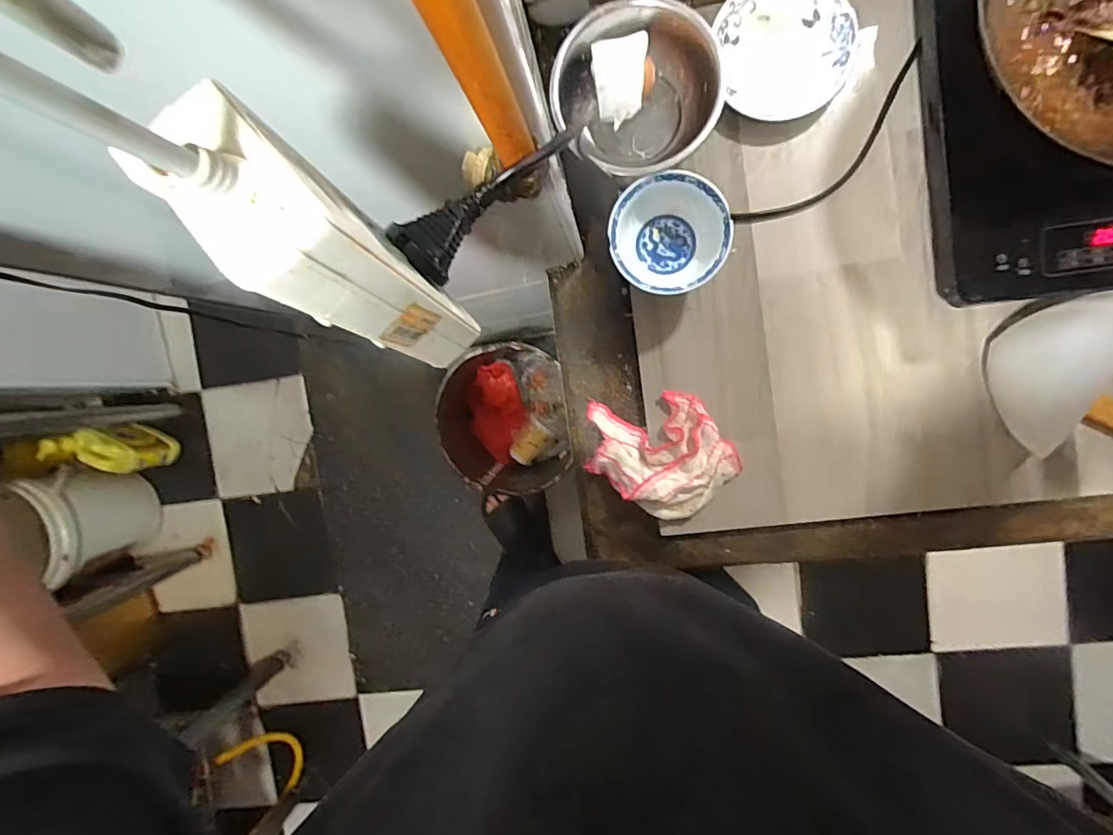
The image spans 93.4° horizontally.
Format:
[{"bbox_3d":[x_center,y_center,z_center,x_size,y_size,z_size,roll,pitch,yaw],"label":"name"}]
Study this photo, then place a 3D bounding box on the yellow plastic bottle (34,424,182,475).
[{"bbox_3d":[-1.087,0.078,1.300,0.073,0.275,0.128,26,98,34],"label":"yellow plastic bottle"}]

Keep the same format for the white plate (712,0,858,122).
[{"bbox_3d":[0.254,-0.411,0.581,0.137,0.024,0.139,1,95,7],"label":"white plate"}]

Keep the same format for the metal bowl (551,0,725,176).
[{"bbox_3d":[0.091,-0.351,0.579,0.162,0.069,0.174,1,95,7],"label":"metal bowl"}]

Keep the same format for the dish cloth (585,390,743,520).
[{"bbox_3d":[0.120,0.036,0.620,0.179,0.036,0.137,31,98,4],"label":"dish cloth"}]

